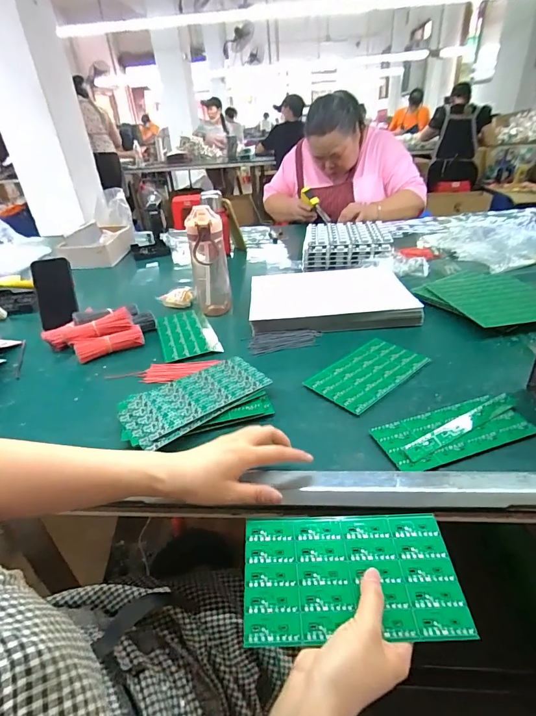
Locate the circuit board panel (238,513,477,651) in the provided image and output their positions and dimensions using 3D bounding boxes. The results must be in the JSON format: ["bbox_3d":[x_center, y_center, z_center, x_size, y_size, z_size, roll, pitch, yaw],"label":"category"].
[{"bbox_3d":[0.075,0.197,0.347,0.189,0.004,0.104,-2,42,-1],"label":"circuit board panel"}]

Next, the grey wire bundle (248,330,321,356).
[{"bbox_3d":[0.032,-0.031,0.697,0.130,0.008,0.059,-4,33,1],"label":"grey wire bundle"}]

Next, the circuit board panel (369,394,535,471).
[{"bbox_3d":[0.235,0.090,0.478,0.195,0.011,0.082,-14,34,-14],"label":"circuit board panel"}]

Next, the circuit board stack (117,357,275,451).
[{"bbox_3d":[-0.103,0.065,0.547,0.206,0.026,0.124,-20,36,-22],"label":"circuit board stack"}]

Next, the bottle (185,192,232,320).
[{"bbox_3d":[-0.121,-0.205,0.785,0.072,0.250,0.072,-12,34,-11],"label":"bottle"}]

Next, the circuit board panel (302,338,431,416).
[{"bbox_3d":[0.159,0.021,0.604,0.186,0.005,0.109,-27,39,-32],"label":"circuit board panel"}]

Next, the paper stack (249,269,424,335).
[{"bbox_3d":[0.130,-0.130,0.815,0.329,0.034,0.244,-4,33,2],"label":"paper stack"}]

